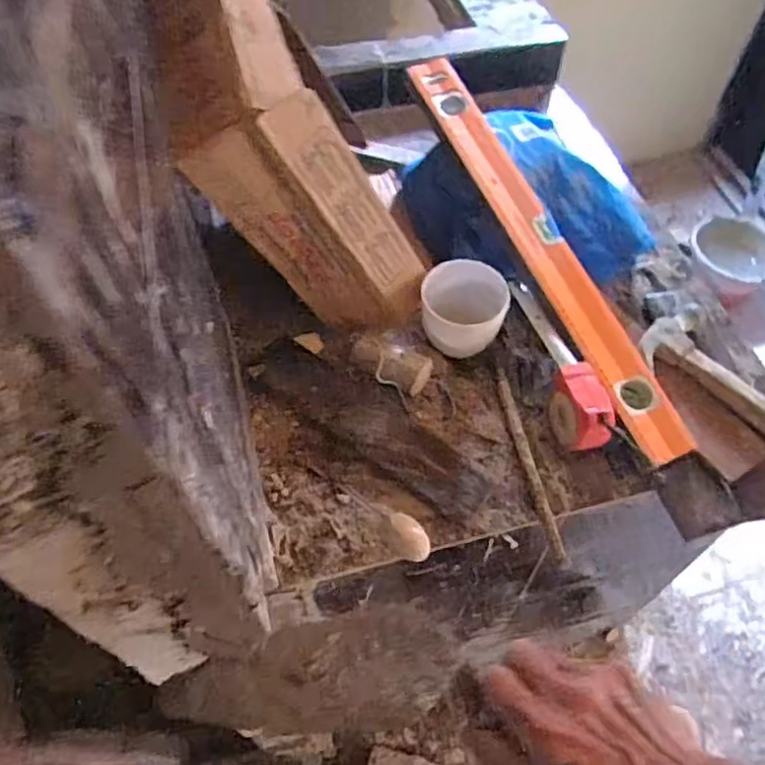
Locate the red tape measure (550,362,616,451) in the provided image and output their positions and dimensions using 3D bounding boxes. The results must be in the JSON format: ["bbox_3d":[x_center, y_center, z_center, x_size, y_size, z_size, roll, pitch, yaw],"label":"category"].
[{"bbox_3d":[0.207,0.028,0.689,0.048,0.059,0.088,-3,56,-2],"label":"red tape measure"}]

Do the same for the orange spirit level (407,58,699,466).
[{"bbox_3d":[0.179,-0.171,0.771,0.070,0.021,0.579,-20,69,-15],"label":"orange spirit level"}]

